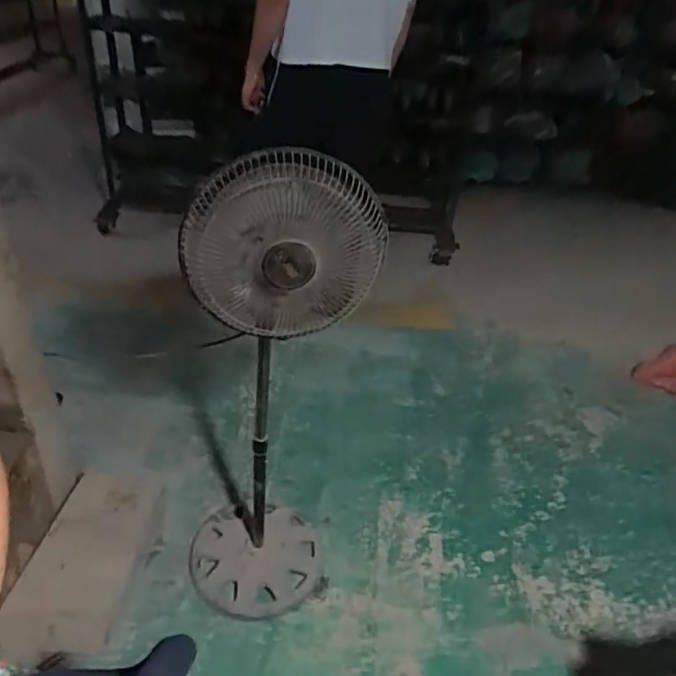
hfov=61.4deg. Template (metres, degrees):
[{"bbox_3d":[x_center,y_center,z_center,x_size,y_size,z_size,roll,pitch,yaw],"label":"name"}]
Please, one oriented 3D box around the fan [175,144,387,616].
[{"bbox_3d":[-0.133,0.143,1.017,0.302,0.964,0.248,-10,37,-18],"label":"fan"}]

